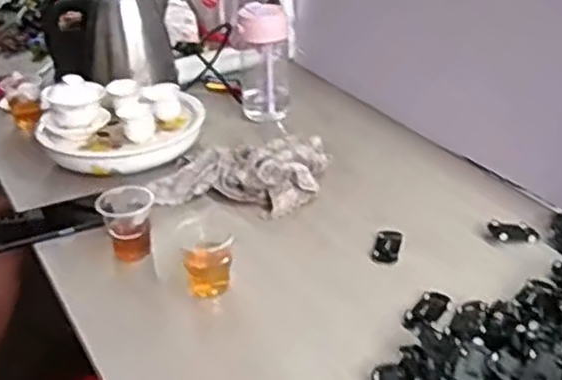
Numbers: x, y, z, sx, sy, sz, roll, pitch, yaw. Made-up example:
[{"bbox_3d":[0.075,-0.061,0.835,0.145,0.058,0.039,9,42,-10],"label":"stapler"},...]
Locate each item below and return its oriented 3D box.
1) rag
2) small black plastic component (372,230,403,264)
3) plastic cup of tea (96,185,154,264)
[{"bbox_3d":[-0.063,-0.023,1.008,0.240,0.048,0.128,3,31,10],"label":"rag"},{"bbox_3d":[0.130,0.068,0.880,0.032,0.011,0.055,6,31,16],"label":"small black plastic component"},{"bbox_3d":[-0.185,0.043,0.885,0.065,0.077,0.082,-12,31,-14],"label":"plastic cup of tea"}]

